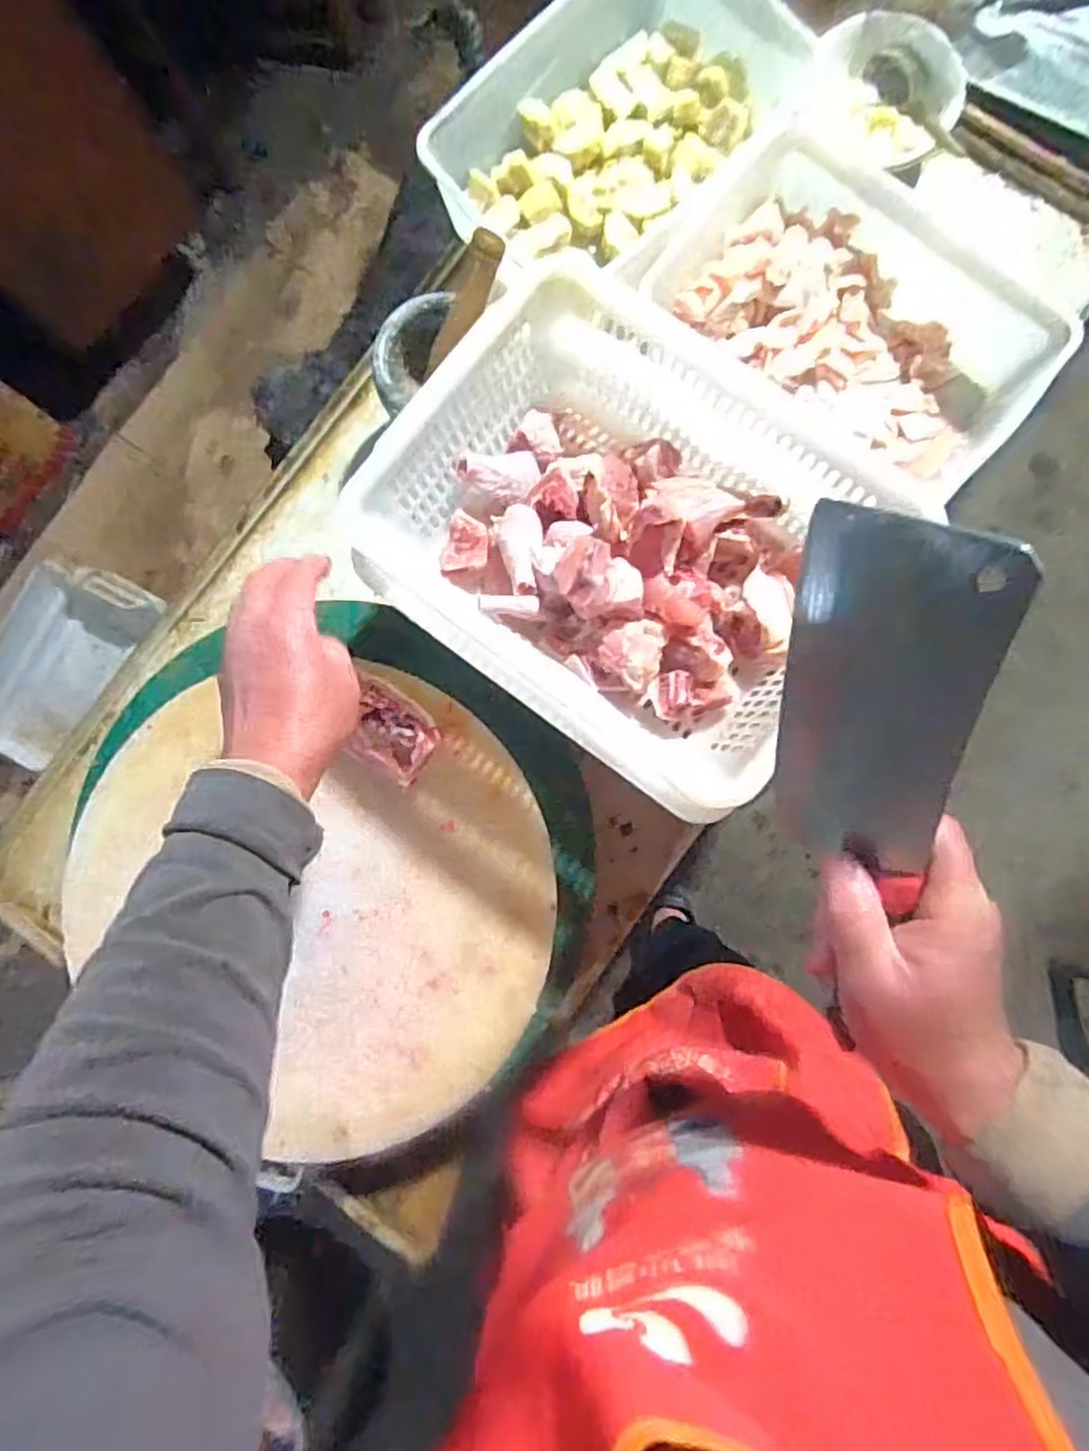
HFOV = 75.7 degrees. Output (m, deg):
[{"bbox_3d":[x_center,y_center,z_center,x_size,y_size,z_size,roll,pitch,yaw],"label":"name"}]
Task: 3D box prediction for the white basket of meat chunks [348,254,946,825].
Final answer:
[{"bbox_3d":[0.048,-0.123,0.500,0.313,0.094,0.245,38,88,6],"label":"white basket of meat chunks"}]

